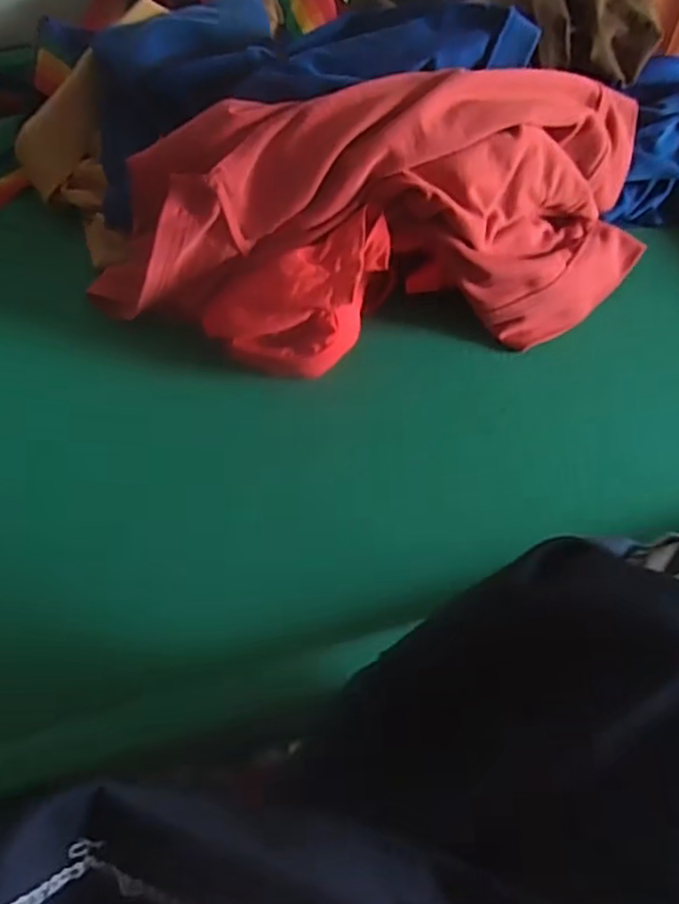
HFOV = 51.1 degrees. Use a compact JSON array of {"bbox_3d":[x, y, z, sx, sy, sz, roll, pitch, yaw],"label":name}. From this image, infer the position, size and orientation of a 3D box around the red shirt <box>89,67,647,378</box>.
[{"bbox_3d":[0.038,-0.153,0.459,0.364,0.127,0.123,-11,57,-9],"label":"red shirt"}]

